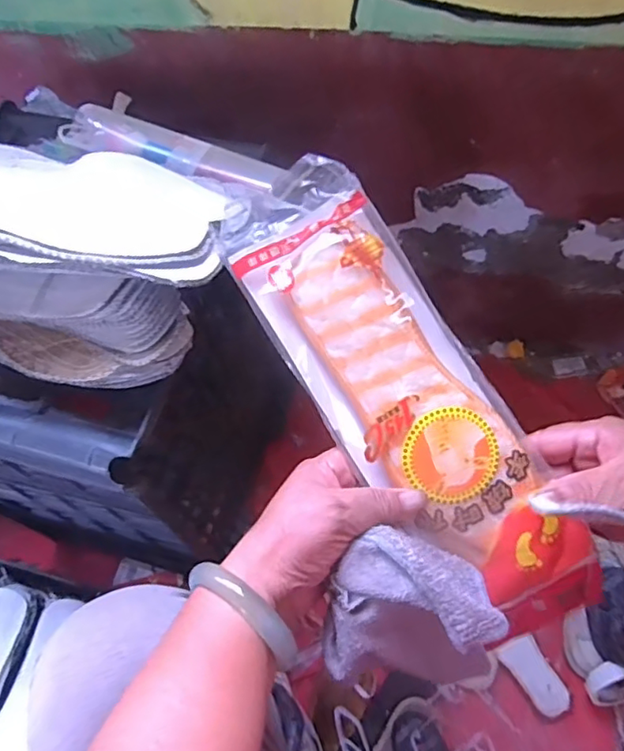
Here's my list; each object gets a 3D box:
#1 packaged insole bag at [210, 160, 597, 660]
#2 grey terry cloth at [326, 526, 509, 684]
[{"bbox_3d":[0.064,0.016,0.364,0.097,0.029,0.320,-35,88,-15],"label":"packaged insole bag"},{"bbox_3d":[0.053,0.131,0.329,0.091,0.067,0.072,1,61,3],"label":"grey terry cloth"}]

